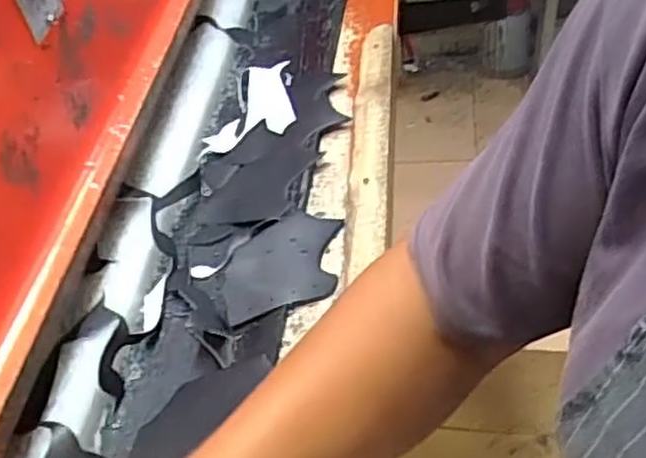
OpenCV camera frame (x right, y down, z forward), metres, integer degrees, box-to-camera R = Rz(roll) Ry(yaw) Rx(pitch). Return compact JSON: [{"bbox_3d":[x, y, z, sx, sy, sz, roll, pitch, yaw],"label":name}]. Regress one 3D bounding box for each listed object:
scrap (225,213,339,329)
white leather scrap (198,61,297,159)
[{"bbox_3d":[-0.038,0.031,0.651,0.115,0.010,0.107,-19,45,0],"label":"scrap"},{"bbox_3d":[-0.089,-0.141,0.825,0.109,0.016,0.110,-19,56,10],"label":"white leather scrap"}]

